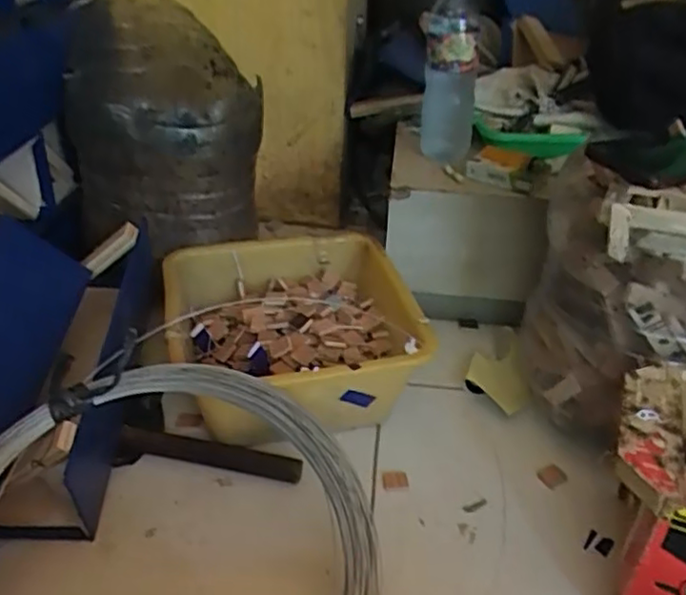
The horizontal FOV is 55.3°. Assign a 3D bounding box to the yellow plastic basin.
[{"bbox_3d":[-0.058,0.058,0.770,0.277,0.133,0.289,-8,35,-13],"label":"yellow plastic basin"}]

